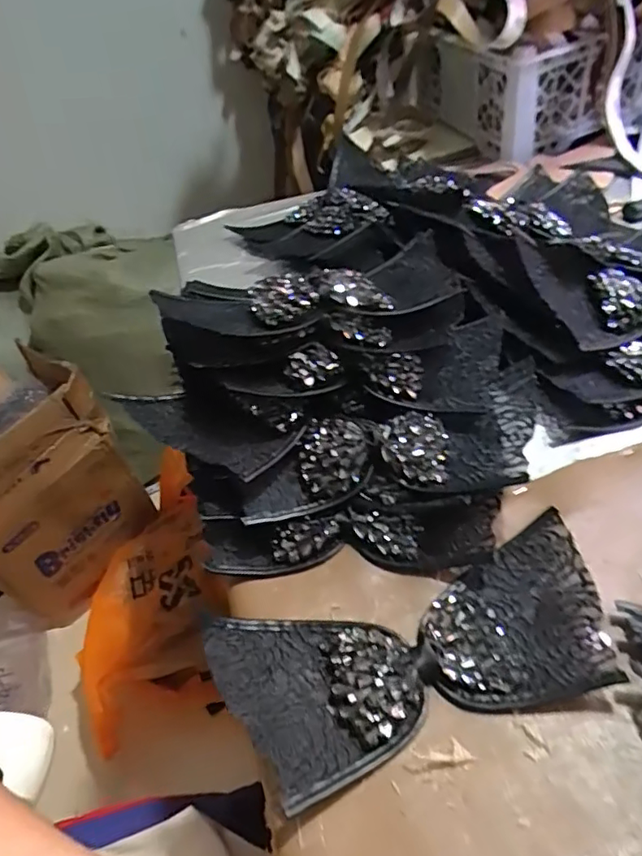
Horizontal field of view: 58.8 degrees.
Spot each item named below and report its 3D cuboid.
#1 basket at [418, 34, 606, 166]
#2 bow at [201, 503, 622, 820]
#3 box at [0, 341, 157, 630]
[{"bbox_3d":[0.230,-0.447,0.748,0.124,0.119,0.225,-27,48,-18],"label":"basket"},{"bbox_3d":[0.049,0.113,0.286,0.197,0.019,0.086,-17,44,-8],"label":"bow"},{"bbox_3d":[-0.582,0.098,1.090,0.361,0.389,0.320,27,55,32],"label":"box"}]

